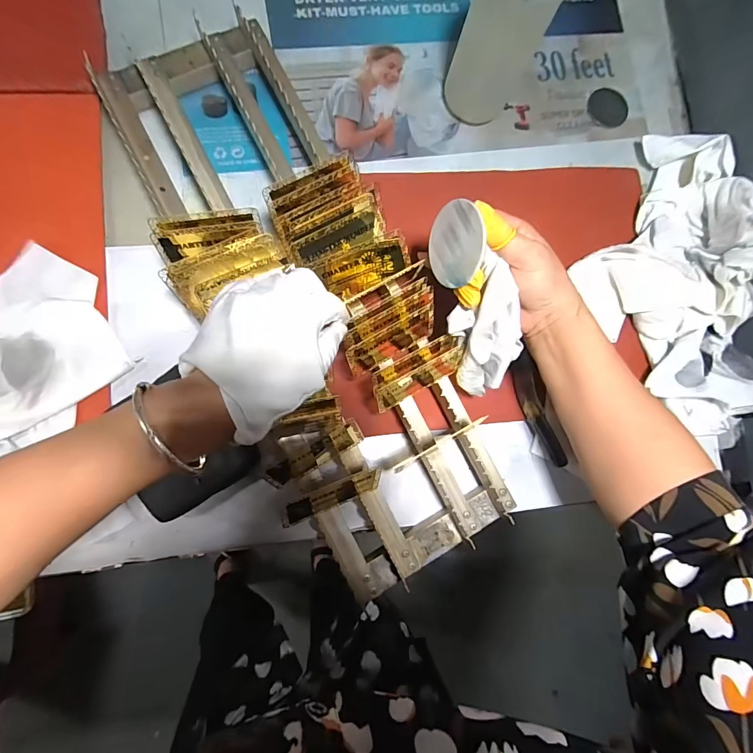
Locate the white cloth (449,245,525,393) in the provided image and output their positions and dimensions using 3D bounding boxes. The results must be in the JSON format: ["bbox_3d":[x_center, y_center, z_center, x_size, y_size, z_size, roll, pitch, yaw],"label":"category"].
[{"bbox_3d":[0.089,-0.033,0.319,0.055,0.027,0.127,-7,131,-3],"label":"white cloth"}]

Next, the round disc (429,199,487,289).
[{"bbox_3d":[0.060,-0.099,0.291,0.004,0.059,0.061,-9,54,-28],"label":"round disc"}]

